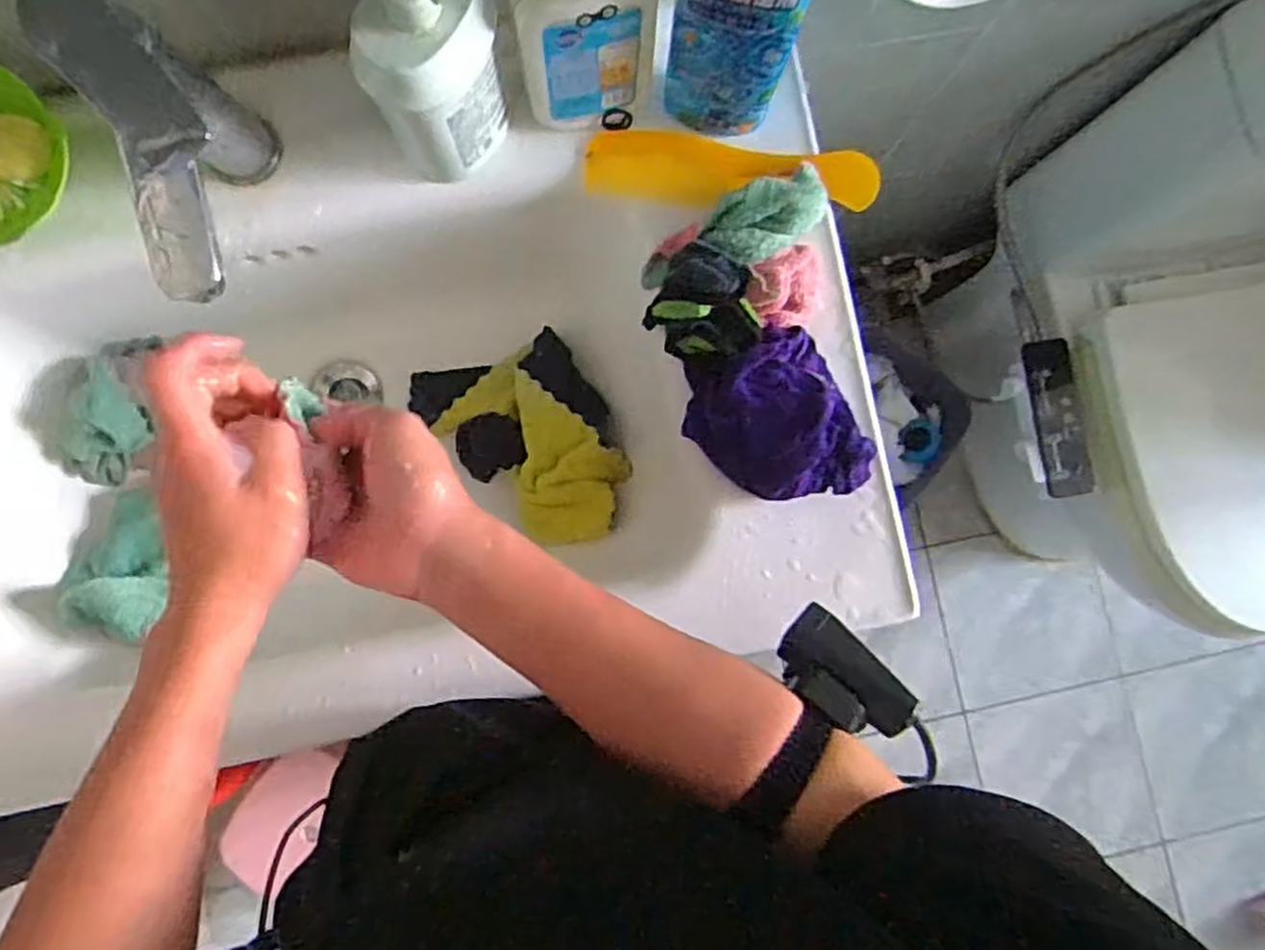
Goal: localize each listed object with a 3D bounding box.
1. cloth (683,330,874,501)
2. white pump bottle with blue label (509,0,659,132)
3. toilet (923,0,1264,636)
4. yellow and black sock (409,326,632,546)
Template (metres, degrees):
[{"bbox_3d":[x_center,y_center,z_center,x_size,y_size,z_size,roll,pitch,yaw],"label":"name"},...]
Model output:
[{"bbox_3d":[0.092,-0.034,0.497,0.094,0.047,0.117,-26,88,-4],"label":"cloth"},{"bbox_3d":[-0.030,-0.272,0.452,0.089,0.146,0.051,-3,86,-3],"label":"white pump bottle with blue label"},{"bbox_3d":[0.707,-0.115,0.975,0.425,0.684,0.642,-7,87,-3],"label":"toilet"},{"bbox_3d":[-0.085,-0.029,0.612,0.136,0.043,0.195,-40,71,17],"label":"yellow and black sock"}]

